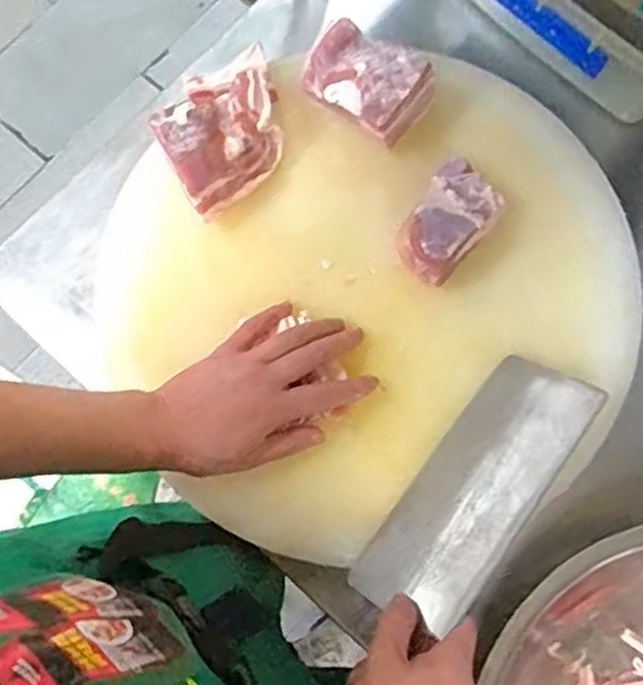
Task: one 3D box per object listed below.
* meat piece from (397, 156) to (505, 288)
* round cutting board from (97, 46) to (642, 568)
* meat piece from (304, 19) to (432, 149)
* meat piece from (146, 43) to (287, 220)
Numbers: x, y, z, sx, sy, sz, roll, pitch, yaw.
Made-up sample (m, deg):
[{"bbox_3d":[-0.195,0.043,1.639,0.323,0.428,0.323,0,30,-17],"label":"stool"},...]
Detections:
[{"bbox_3d":[0.106,-0.106,0.603,0.065,0.045,0.099,40,81,10],"label":"meat piece"},{"bbox_3d":[0.035,-0.042,0.601,0.450,0.052,0.422,6,77,3],"label":"round cutting board"},{"bbox_3d":[0.036,-0.228,0.624,0.112,0.059,0.081,32,79,9],"label":"meat piece"},{"bbox_3d":[-0.082,-0.183,0.619,0.114,0.059,0.121,-27,77,-5],"label":"meat piece"}]

